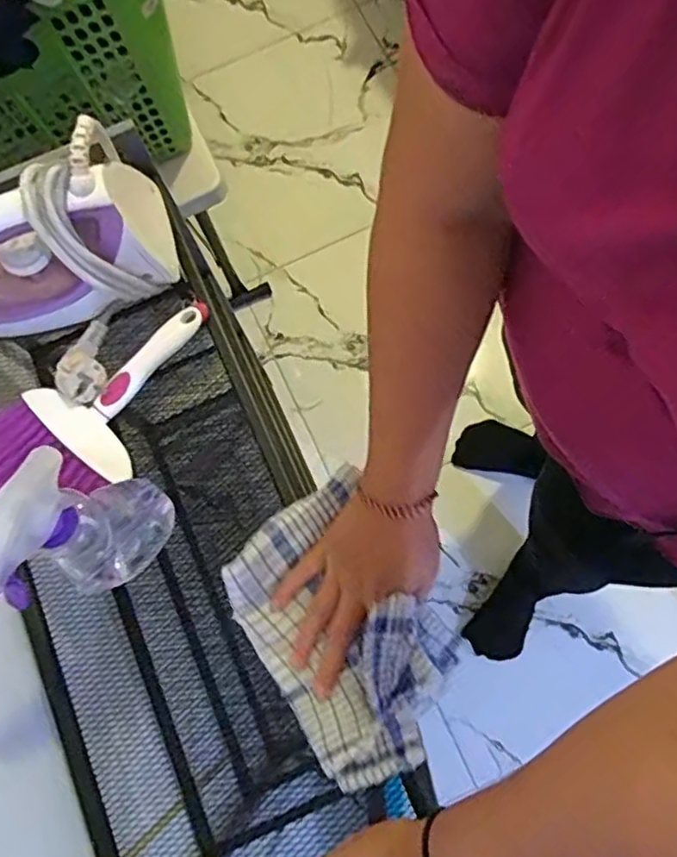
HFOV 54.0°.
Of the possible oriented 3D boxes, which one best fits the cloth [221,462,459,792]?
[{"bbox_3d":[0.005,0.147,0.494,0.131,0.034,0.199,-33,77,-8],"label":"cloth"}]

